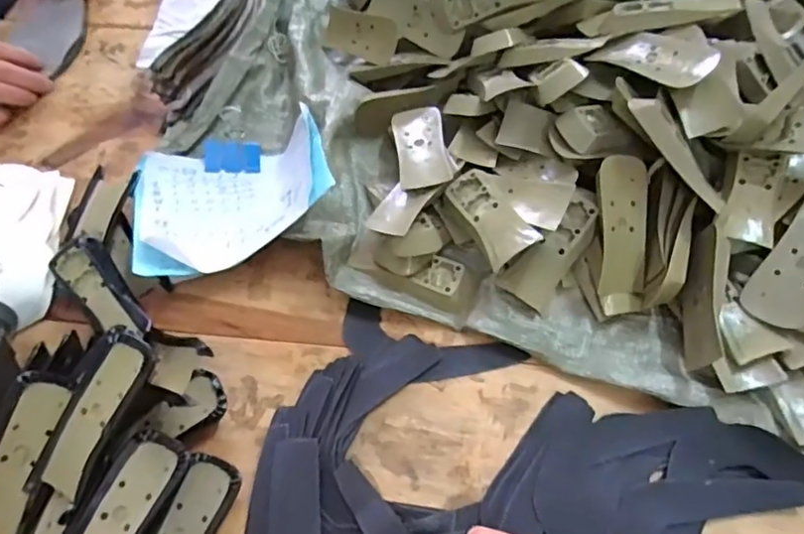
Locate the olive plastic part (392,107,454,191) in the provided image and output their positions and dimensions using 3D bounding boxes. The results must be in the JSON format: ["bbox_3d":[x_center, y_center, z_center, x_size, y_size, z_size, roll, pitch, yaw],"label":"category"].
[{"bbox_3d":[0.016,-0.112,0.501,0.044,0.012,0.100,-10,52,4],"label":"olive plastic part"}]

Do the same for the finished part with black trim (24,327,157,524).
[{"bbox_3d":[-0.206,0.102,0.372,0.044,0.015,0.115,24,80,13],"label":"finished part with black trim"}]

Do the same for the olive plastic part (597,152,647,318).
[{"bbox_3d":[0.176,-0.025,0.442,0.042,0.015,0.124,0,93,0],"label":"olive plastic part"}]

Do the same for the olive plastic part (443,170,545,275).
[{"bbox_3d":[0.072,-0.038,0.452,0.041,0.024,0.094,-35,52,5],"label":"olive plastic part"}]

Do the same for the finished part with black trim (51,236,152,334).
[{"bbox_3d":[-0.239,0.020,0.444,0.105,0.022,0.039,41,68,20],"label":"finished part with black trim"}]

